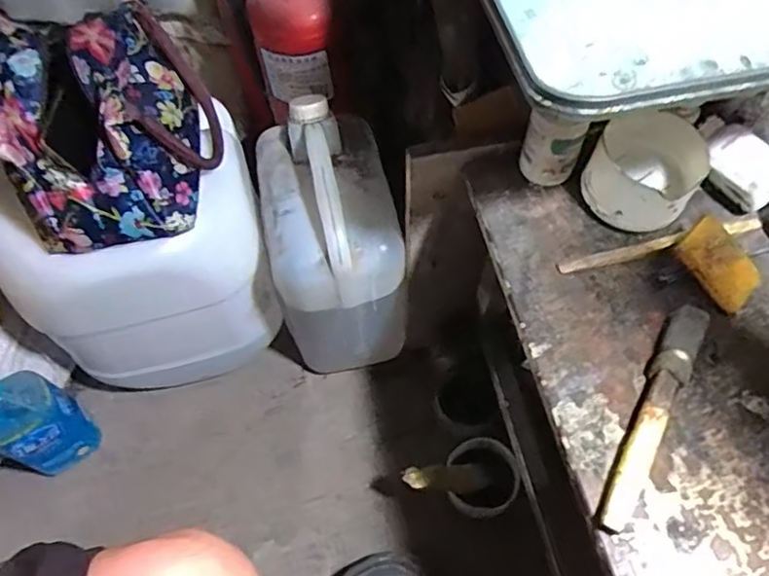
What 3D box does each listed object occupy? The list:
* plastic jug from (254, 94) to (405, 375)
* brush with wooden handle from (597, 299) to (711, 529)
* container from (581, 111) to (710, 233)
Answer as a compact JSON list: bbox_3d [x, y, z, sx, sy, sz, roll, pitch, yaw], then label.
[{"bbox_3d":[-0.068,-0.048,0.812,0.155,0.321,0.220,-10,61,-4],"label":"plastic jug"},{"bbox_3d":[0.200,0.093,0.461,0.028,0.019,0.188,26,65,16],"label":"brush with wooden handle"},{"bbox_3d":[0.228,-0.105,0.544,0.087,0.062,0.104,26,65,16],"label":"container"}]

